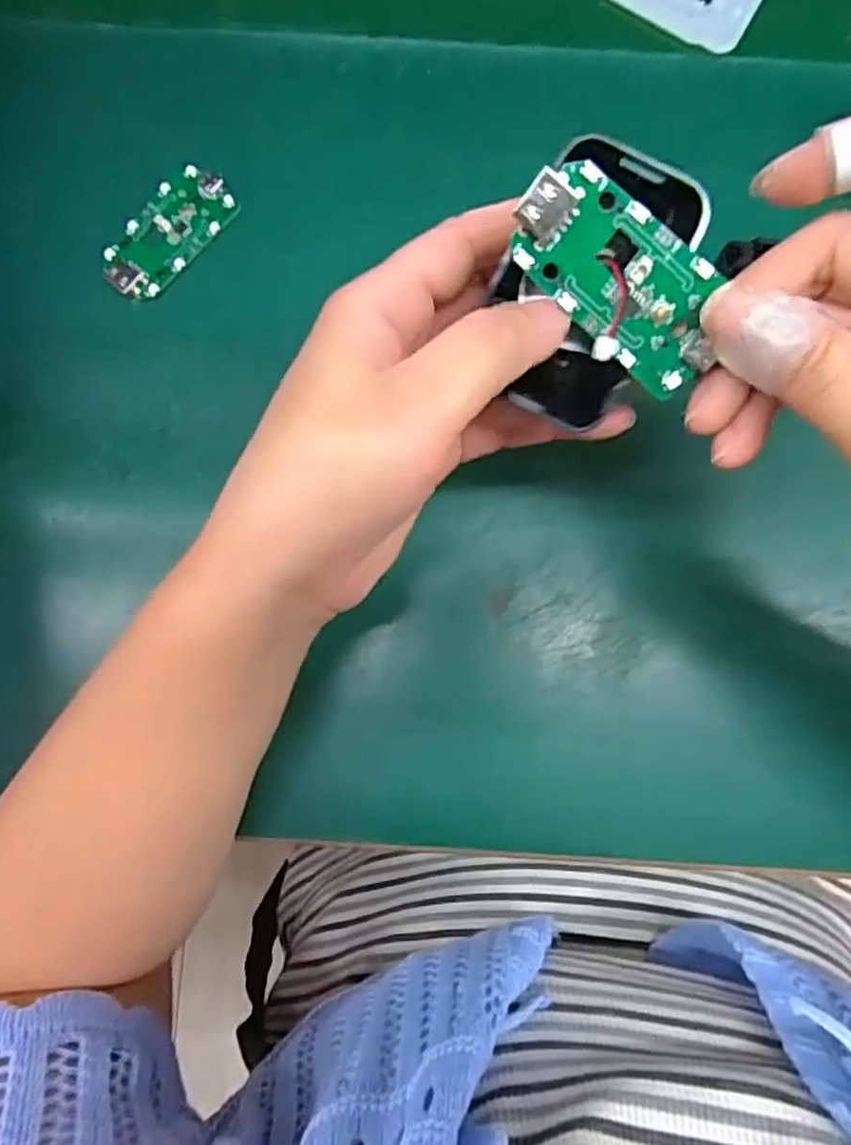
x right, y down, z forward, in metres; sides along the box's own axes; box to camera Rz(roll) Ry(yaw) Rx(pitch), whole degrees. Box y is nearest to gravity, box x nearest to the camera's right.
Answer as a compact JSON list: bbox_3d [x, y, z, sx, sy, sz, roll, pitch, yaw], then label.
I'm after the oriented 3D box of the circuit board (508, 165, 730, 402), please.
[{"bbox_3d":[0.050,-0.075,0.182,0.061,0.004,0.031,37,108,-10],"label":"circuit board"}]

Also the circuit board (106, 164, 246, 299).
[{"bbox_3d":[-0.111,-0.146,0.306,0.030,0.008,0.063,42,87,5],"label":"circuit board"}]

